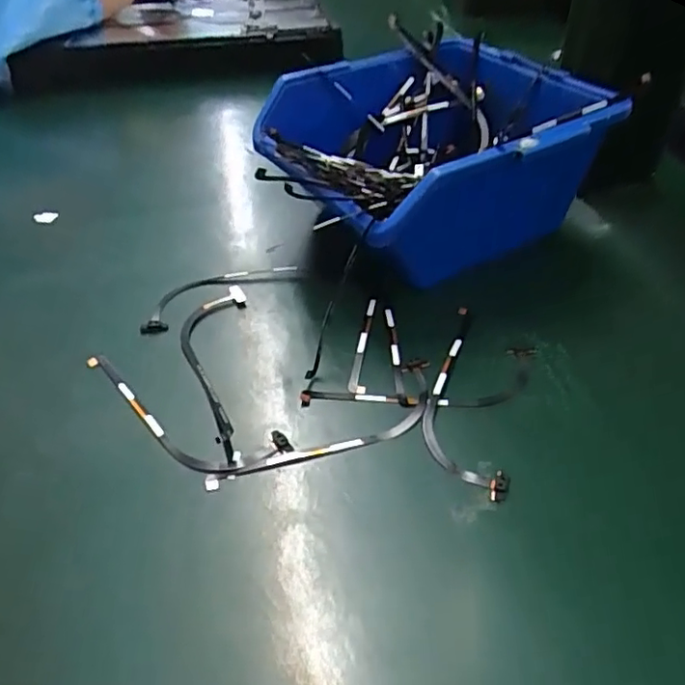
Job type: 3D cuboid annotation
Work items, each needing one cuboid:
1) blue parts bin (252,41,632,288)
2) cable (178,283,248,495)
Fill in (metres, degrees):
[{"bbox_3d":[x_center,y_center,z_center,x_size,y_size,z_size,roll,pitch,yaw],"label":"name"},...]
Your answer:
[{"bbox_3d":[0.037,-0.079,0.276,0.121,0.067,0.116,-21,45,-22],"label":"blue parts bin"},{"bbox_3d":[-0.048,0.012,0.223,0.024,0.012,0.095,-3,41,-4],"label":"cable"}]

